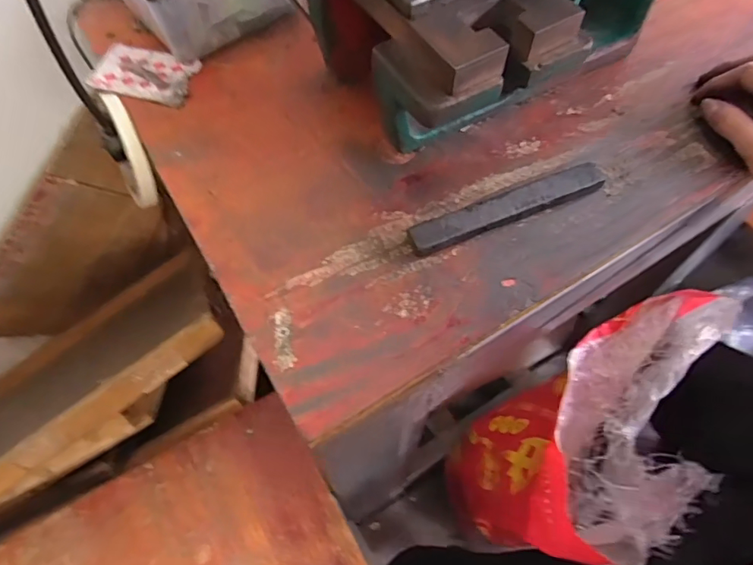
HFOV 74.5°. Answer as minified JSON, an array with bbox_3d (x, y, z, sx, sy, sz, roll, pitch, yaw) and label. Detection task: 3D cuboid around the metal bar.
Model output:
[{"bbox_3d":[0.095,-0.054,0.357,0.151,0.016,0.024,-21,64,-11],"label":"metal bar"}]

